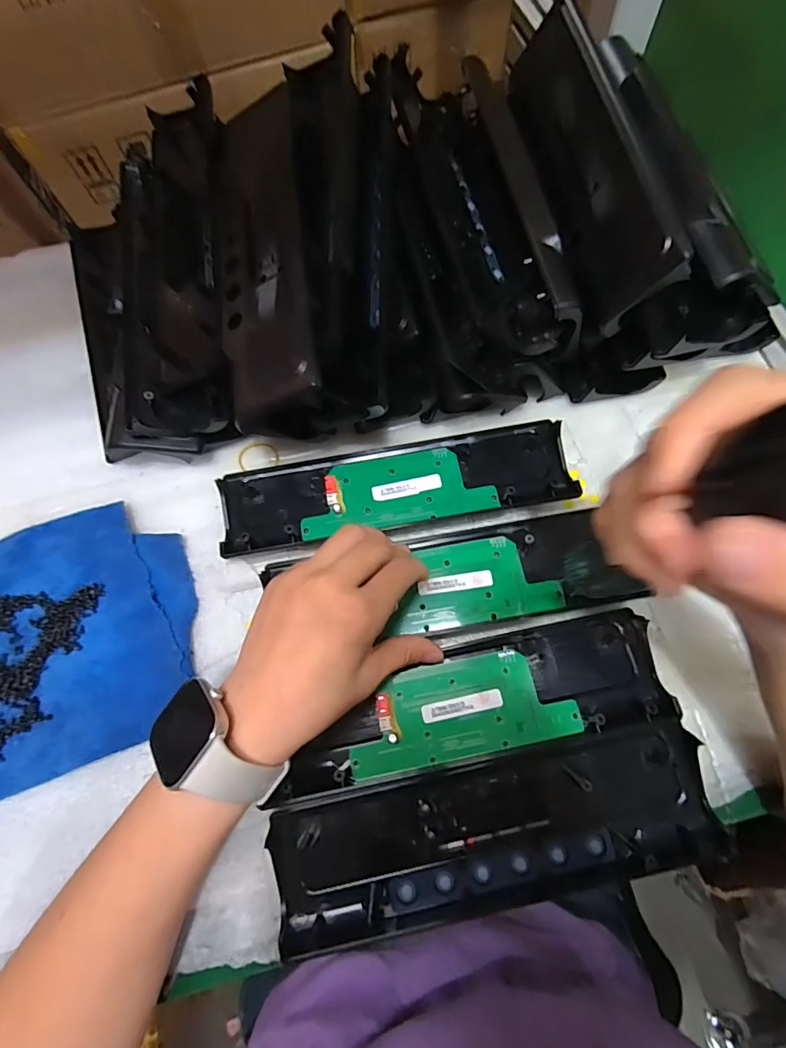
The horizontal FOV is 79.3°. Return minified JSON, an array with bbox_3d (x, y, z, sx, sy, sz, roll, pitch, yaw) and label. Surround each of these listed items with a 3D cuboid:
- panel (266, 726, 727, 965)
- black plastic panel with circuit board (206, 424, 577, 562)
[{"bbox_3d":[0.059,0.179,0.271,0.245,0.015,0.071,-12,70,-2],"label":"panel"},{"bbox_3d":[0.004,-0.027,0.344,0.248,0.017,0.064,-11,70,-1],"label":"black plastic panel with circuit board"}]

